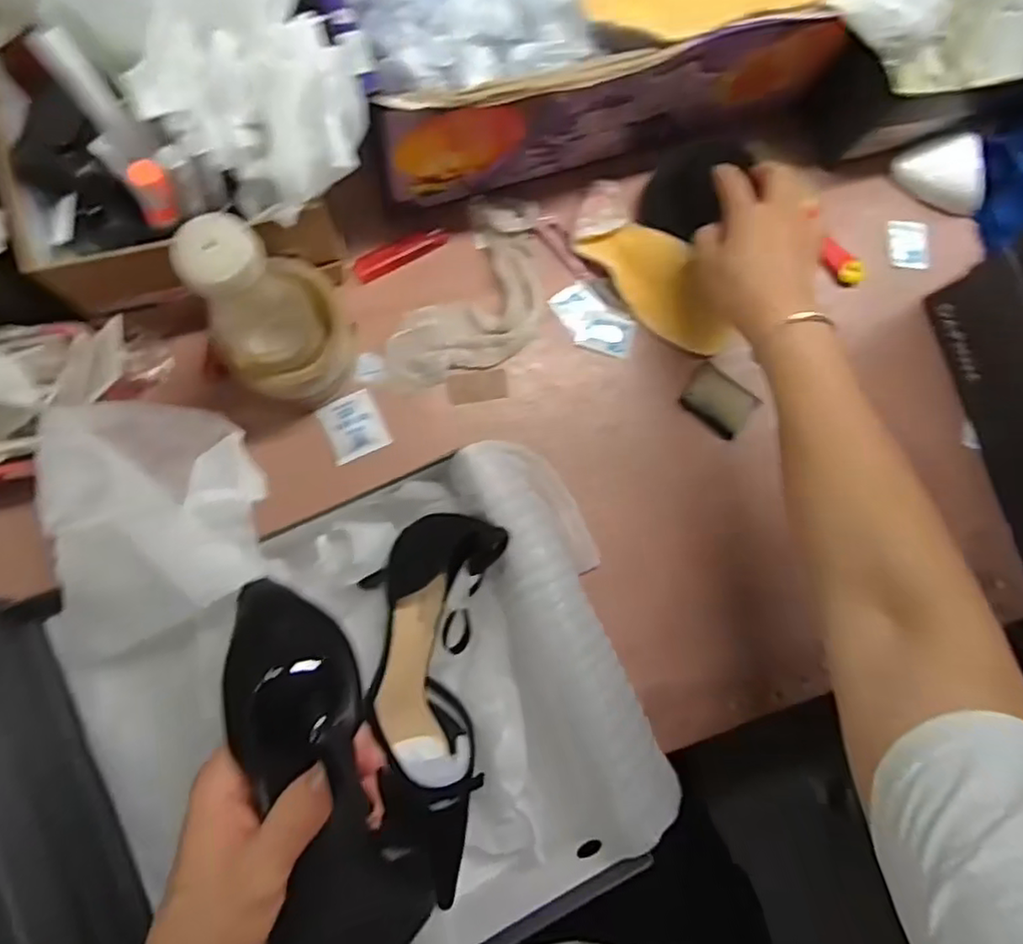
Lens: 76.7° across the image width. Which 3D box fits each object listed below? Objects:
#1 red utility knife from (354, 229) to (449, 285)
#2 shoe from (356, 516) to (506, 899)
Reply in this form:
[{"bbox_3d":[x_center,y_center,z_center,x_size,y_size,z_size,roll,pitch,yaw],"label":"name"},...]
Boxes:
[{"bbox_3d":[-0.092,-0.182,0.534,0.079,0.009,0.022,-30,88,-10],"label":"red utility knife"},{"bbox_3d":[-0.060,0.155,0.439,0.085,0.065,0.244,4,83,-7],"label":"shoe"}]

